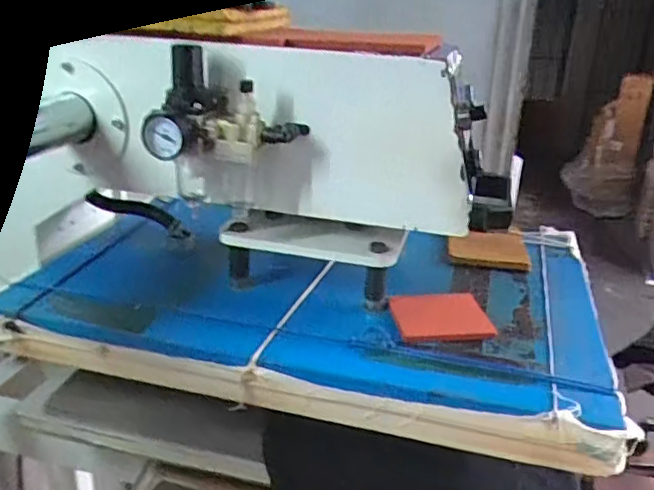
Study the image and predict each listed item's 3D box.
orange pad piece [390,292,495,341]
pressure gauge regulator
[{"bbox_3d":[0.113,0.070,0.602,0.089,0.010,0.076,0,23,-5],"label":"orange pad piece"},{"bbox_3d":[-0.090,-0.122,0.537,0.107,0.090,0.092,12,25,22],"label":"pressure gauge regulator"}]

